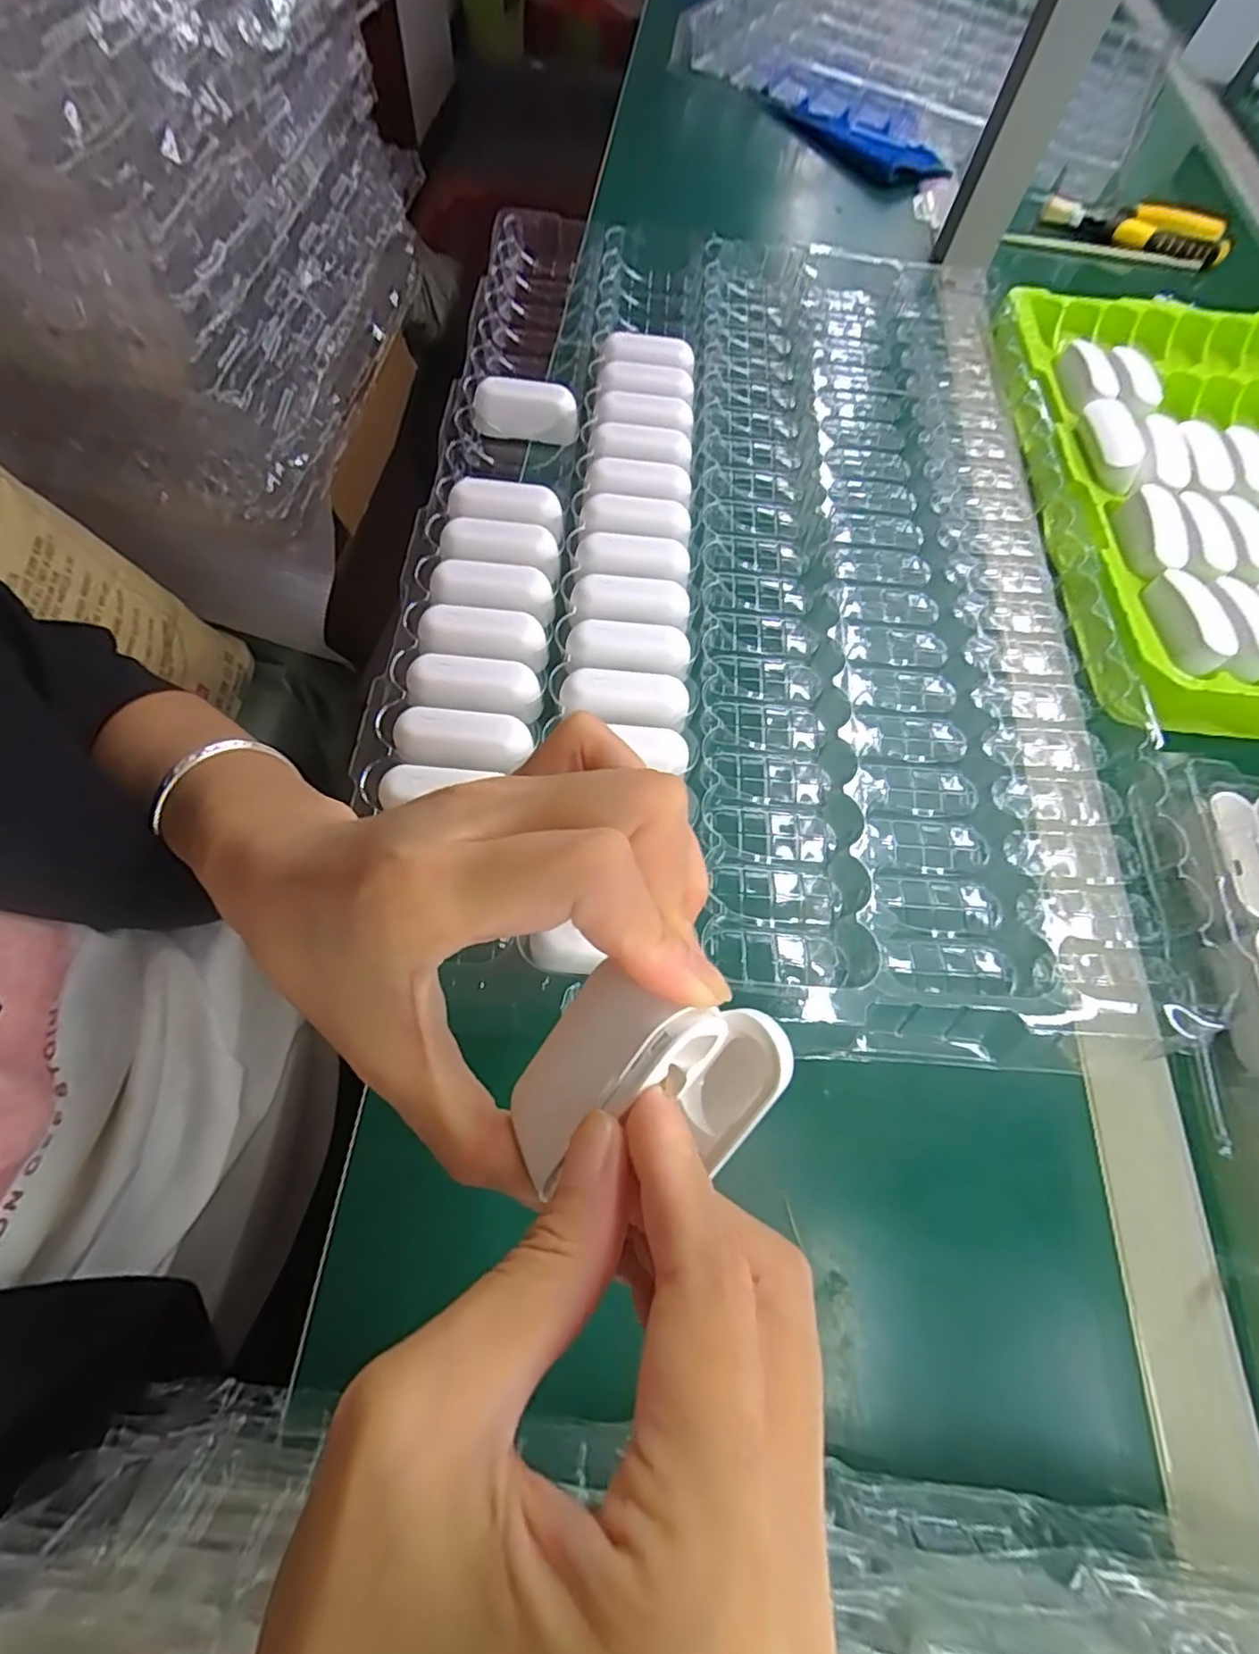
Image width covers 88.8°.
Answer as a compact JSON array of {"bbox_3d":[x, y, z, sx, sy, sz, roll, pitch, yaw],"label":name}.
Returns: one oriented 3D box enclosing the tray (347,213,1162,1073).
[{"bbox_3d":[0.071,-0.182,0.378,0.364,0.040,0.582,6,65,-3],"label":"tray"}]

